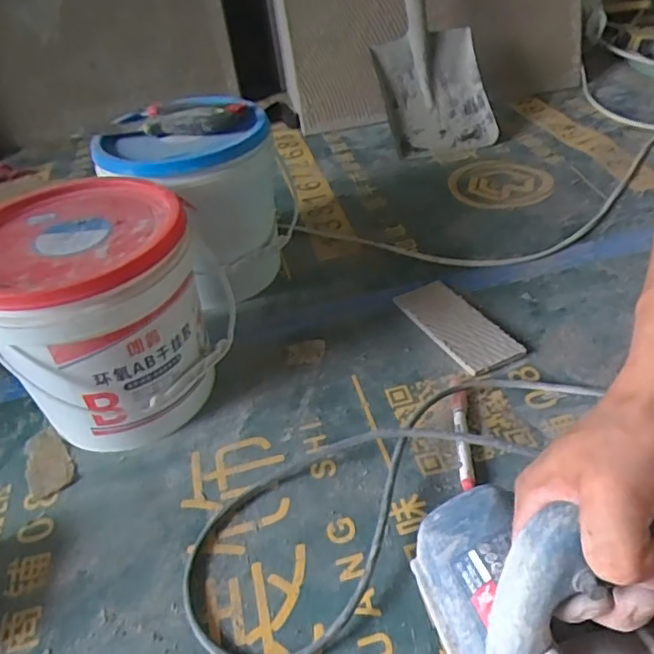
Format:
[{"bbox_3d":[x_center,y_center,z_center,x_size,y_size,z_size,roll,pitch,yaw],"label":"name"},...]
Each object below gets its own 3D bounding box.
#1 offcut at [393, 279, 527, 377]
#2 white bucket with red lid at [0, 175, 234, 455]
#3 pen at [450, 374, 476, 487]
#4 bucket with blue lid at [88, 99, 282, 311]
[{"bbox_3d":[0.151,-0.004,0.677,0.074,0.008,0.161,-23,43,-18],"label":"offcut"},{"bbox_3d":[-0.214,-0.010,0.578,0.207,0.210,0.203,-12,40,-6],"label":"white bucket with red lid"},{"bbox_3d":[0.130,0.093,0.557,0.015,0.016,0.143,0,41,8],"label":"pen"},{"bbox_3d":[-0.154,-0.142,0.715,0.175,0.226,0.171,-4,40,3],"label":"bucket with blue lid"}]

